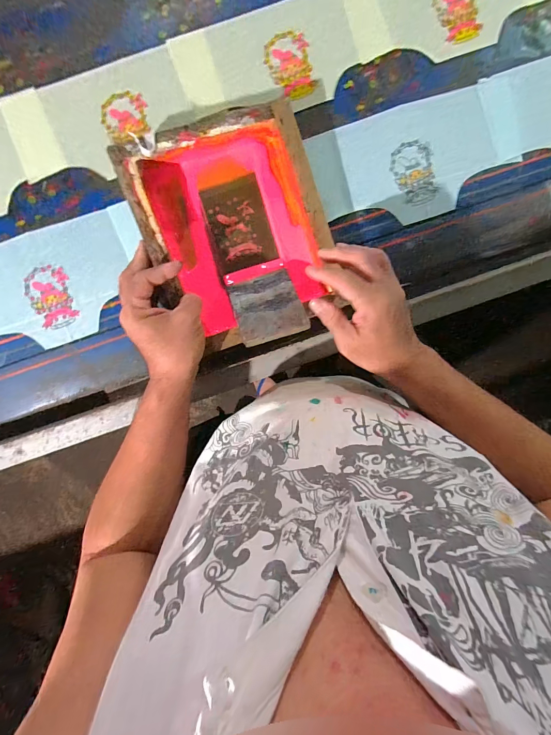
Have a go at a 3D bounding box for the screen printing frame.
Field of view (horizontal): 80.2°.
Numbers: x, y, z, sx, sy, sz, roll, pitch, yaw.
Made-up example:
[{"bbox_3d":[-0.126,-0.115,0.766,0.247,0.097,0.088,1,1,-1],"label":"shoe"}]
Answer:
[{"bbox_3d":[-0.047,-0.172,0.424,0.221,0.057,0.255,-21,97,-1],"label":"screen printing frame"}]

